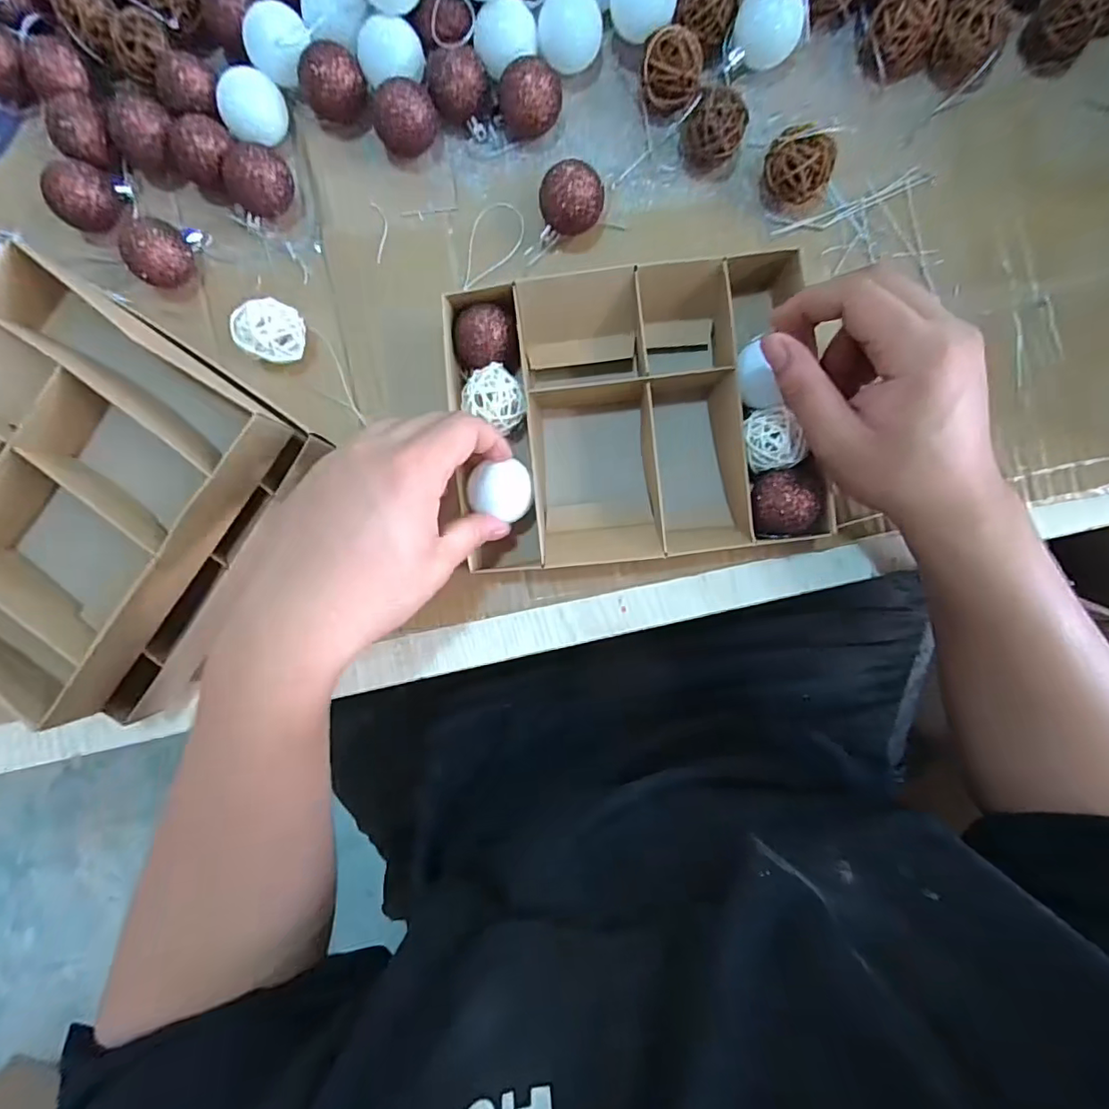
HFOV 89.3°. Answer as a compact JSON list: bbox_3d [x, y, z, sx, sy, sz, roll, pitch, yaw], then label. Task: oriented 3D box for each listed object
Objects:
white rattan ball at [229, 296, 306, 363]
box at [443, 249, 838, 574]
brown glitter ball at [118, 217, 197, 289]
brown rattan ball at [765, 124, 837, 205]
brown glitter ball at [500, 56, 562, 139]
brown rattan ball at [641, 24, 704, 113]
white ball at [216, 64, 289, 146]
[{"bbox_3d":[-0.173,-0.137,0.348,0.033,0.034,0.035,0,90,3],"label":"white rattan ball"},{"bbox_3d":[0.045,-0.083,0.340,0.199,0.046,0.170,-6,89,3],"label":"box"},{"bbox_3d":[-0.244,-0.186,0.352,0.031,0.036,0.036,36,91,3],"label":"brown glitter ball"},{"bbox_3d":[0.144,-0.229,0.336,0.037,0.036,0.030,40,91,2],"label":"brown rattan ball"},{"bbox_3d":[-0.014,-0.279,0.339,0.035,0.038,0.044,2,90,3],"label":"brown glitter ball"},{"bbox_3d":[0.069,-0.285,0.337,0.034,0.037,0.030,11,90,3],"label":"brown rattan ball"},{"bbox_3d":[-0.186,-0.275,0.350,0.031,0.034,0.036,16,90,3],"label":"white ball"}]

